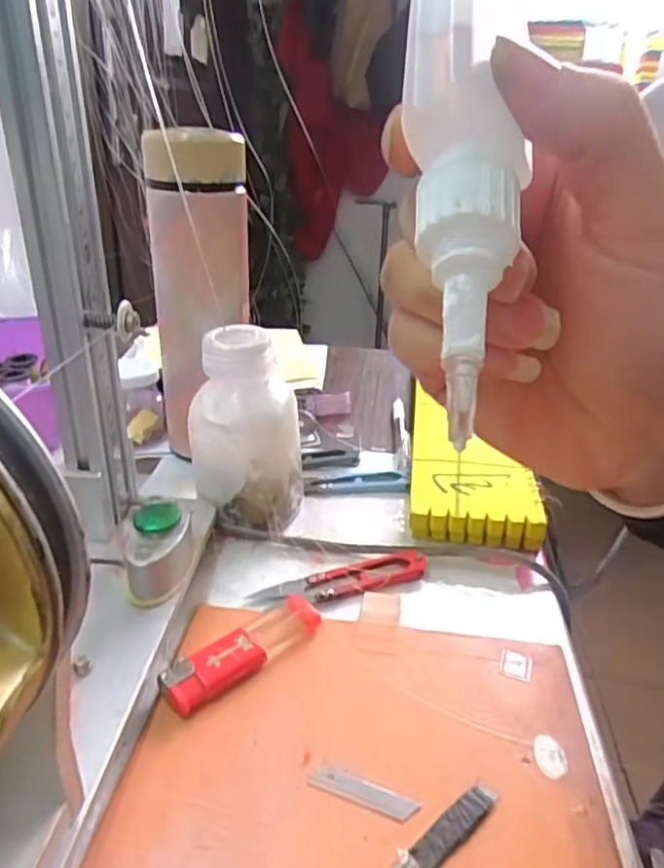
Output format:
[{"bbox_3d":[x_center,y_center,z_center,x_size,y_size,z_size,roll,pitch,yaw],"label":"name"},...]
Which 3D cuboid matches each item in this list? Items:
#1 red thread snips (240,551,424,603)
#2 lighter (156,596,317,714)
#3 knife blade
[{"bbox_3d":[0.005,0.081,0.352,0.101,0.005,0.022,-8,30,-19],"label":"red thread snips"},{"bbox_3d":[-0.041,0.103,0.299,0.082,0.011,0.023,-21,36,-37],"label":"lighter"},{"bbox_3d":[0.012,0.138,0.245,0.042,0.004,0.011,12,30,18],"label":"knife blade"}]

